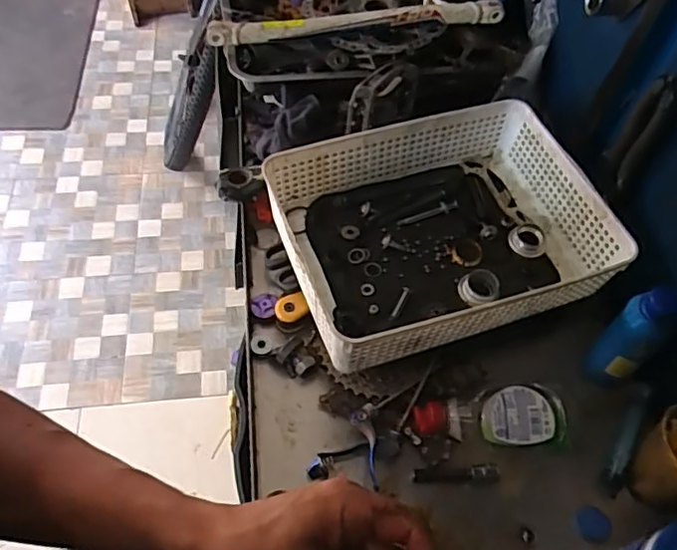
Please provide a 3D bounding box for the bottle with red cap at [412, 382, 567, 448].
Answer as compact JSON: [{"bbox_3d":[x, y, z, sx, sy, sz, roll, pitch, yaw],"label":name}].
[{"bbox_3d":[0.152,0.139,0.580,0.151,0.041,0.061,5,56,0],"label":"bottle with red cap"}]

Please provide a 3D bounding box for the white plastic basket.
[{"bbox_3d":[0.108,-0.051,0.631,0.327,0.083,0.243,-16,59,-14],"label":"white plastic basket"}]

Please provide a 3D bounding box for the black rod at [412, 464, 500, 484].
[{"bbox_3d":[0.117,0.197,0.569,0.088,0.009,0.015,-2,57,-5],"label":"black rod"}]

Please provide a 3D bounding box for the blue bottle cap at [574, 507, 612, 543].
[{"bbox_3d":[0.242,0.236,0.546,0.030,0.010,0.031,2,56,-3],"label":"blue bottle cap"}]

